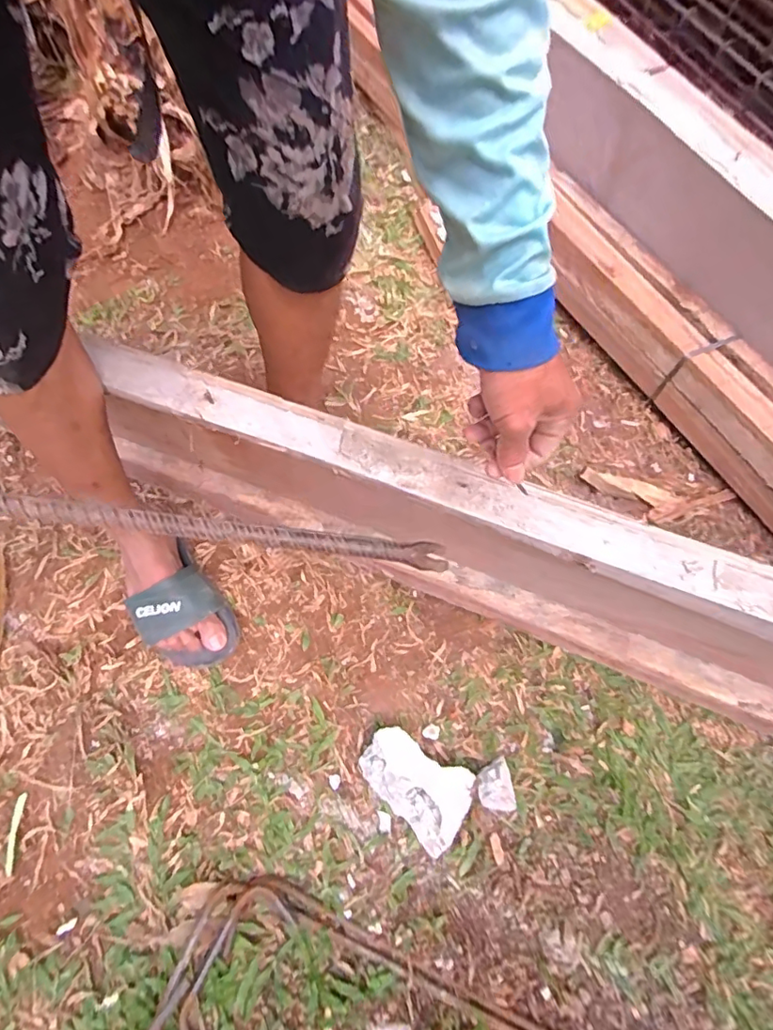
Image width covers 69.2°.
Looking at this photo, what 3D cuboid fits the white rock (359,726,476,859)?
[{"bbox_3d":[0.032,0.338,0.694,0.139,0.044,0.096,28,64,10],"label":"white rock"}]

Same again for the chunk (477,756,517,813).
[{"bbox_3d":[0.140,0.344,0.714,0.052,0.040,0.064,0,62,-4],"label":"chunk"}]

